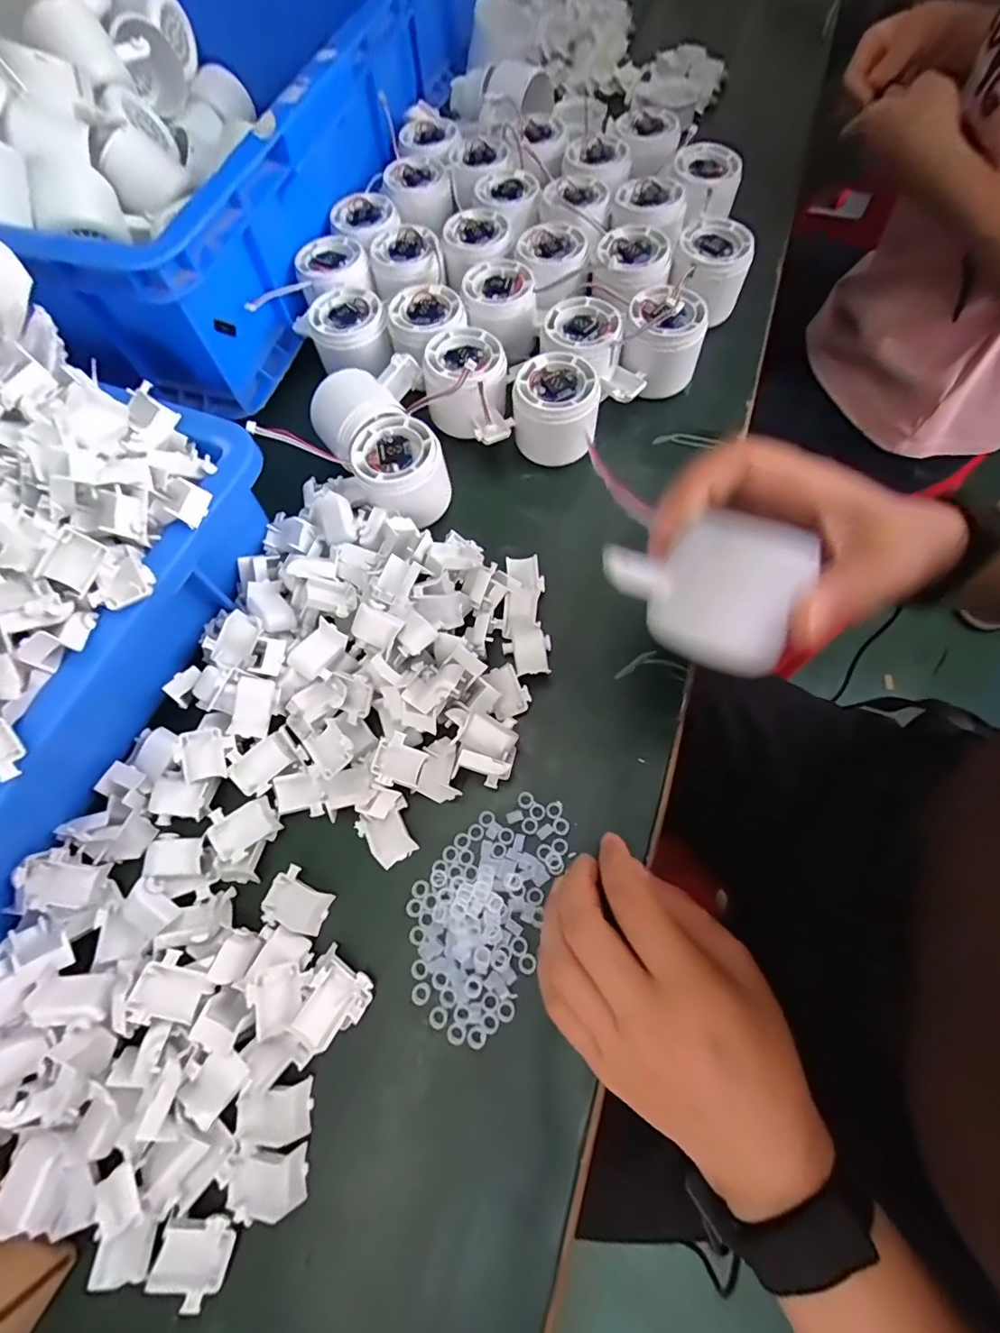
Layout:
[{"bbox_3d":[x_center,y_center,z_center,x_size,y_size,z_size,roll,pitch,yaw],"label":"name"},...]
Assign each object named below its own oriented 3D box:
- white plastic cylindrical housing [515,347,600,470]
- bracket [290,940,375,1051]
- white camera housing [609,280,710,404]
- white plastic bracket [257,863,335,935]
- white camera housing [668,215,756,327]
[{"bbox_3d":[0.039,-0.178,0.364,0.055,0.048,0.056,1,68,3],"label":"white plastic cylindrical housing"},{"bbox_3d":[-0.081,0.163,0.251,0.030,0.012,0.038,33,61,-5],"label":"bracket"},{"bbox_3d":[0.115,-0.230,0.379,0.055,0.049,0.082,21,71,10],"label":"white camera housing"},{"bbox_3d":[-0.107,0.123,0.274,0.032,0.008,0.028,21,71,10],"label":"white plastic bracket"},{"bbox_3d":[0.163,-0.307,0.406,0.057,0.047,0.058,15,70,8],"label":"white camera housing"}]

